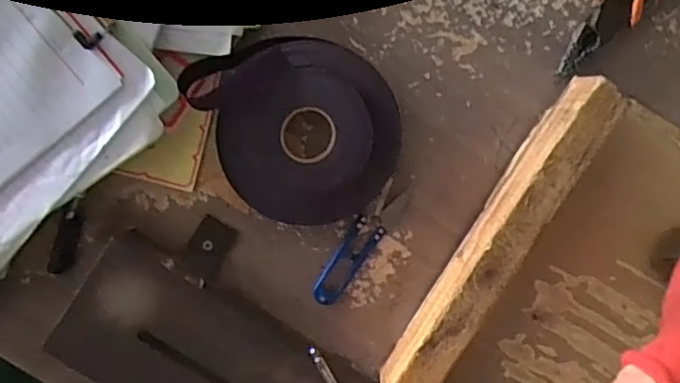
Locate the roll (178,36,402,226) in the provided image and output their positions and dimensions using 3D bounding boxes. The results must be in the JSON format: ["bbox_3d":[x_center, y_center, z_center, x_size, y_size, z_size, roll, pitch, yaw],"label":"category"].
[{"bbox_3d":[-0.026,-0.048,0.475,0.134,0.027,0.153,-27,96,1],"label":"roll"}]

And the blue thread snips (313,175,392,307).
[{"bbox_3d":[0.016,0.043,0.495,0.025,0.008,0.112,34,94,-5],"label":"blue thread snips"}]

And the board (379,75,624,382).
[{"bbox_3d":[0.115,0.042,0.465,0.033,0.072,0.274,31,94,-4],"label":"board"}]

